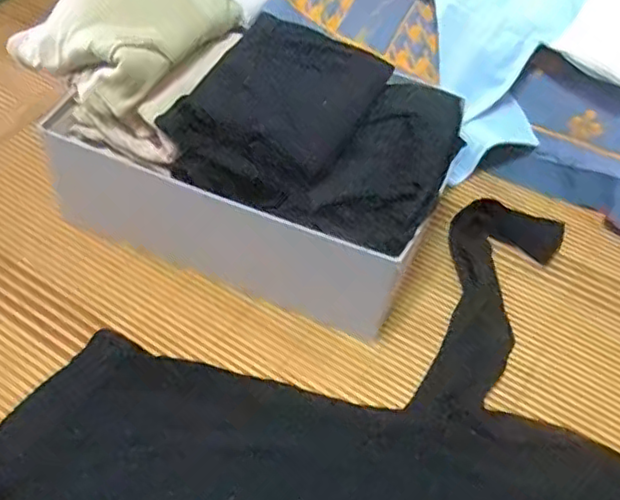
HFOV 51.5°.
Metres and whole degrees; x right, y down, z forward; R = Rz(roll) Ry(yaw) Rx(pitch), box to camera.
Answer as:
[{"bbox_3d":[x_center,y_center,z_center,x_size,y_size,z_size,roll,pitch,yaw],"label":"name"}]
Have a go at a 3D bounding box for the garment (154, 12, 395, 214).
[{"bbox_3d":[-0.020,-0.125,0.564,0.131,0.075,0.187,26,51,16],"label":"garment"}]

